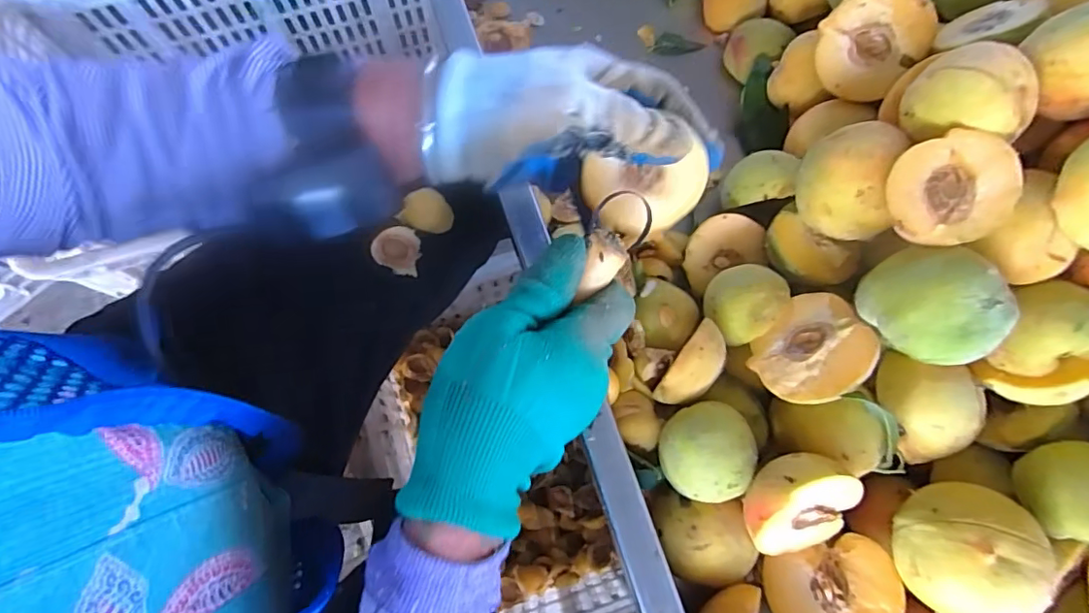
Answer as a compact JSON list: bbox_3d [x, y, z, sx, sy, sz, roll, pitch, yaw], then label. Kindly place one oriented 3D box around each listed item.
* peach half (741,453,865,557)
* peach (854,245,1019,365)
[{"bbox_3d":[0.139,0.107,0.302,0.057,0.059,0.025,-6,32,-8],"label":"peach half"},{"bbox_3d":[0.197,0.002,0.284,0.048,0.054,0.060,-28,76,-8],"label":"peach"}]

